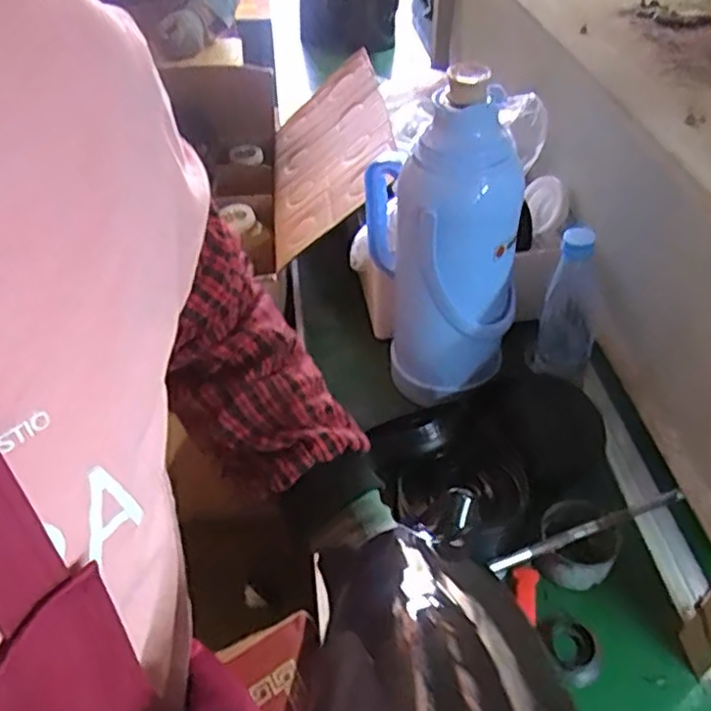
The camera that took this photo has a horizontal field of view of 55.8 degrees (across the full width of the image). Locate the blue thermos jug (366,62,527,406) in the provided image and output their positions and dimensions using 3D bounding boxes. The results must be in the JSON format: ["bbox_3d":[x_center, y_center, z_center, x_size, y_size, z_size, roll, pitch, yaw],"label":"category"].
[{"bbox_3d":[0.092,-0.106,0.721,0.166,0.338,0.121,3,43,3],"label":"blue thermos jug"}]

